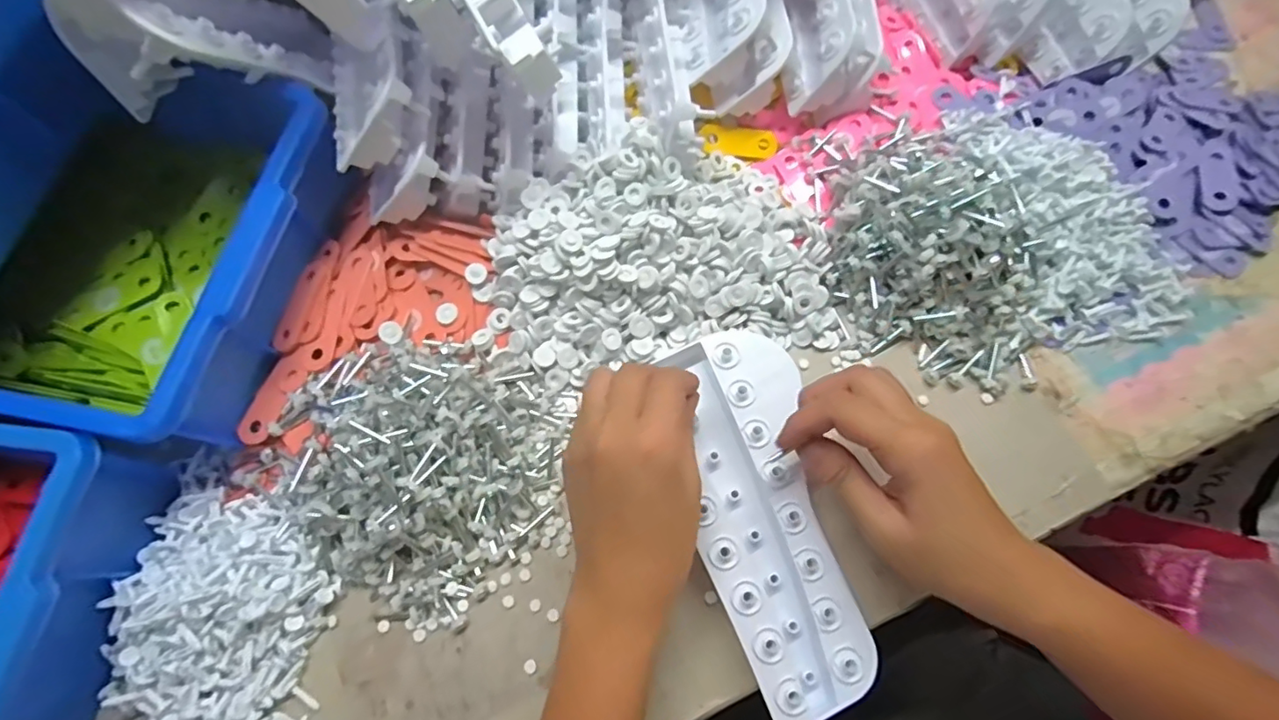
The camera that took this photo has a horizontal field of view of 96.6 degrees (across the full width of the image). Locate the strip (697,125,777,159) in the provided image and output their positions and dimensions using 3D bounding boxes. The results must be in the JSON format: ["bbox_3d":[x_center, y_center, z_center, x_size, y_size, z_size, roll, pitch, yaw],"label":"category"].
[{"bbox_3d":[0.079,-0.175,0.456,0.063,0.006,0.025,1,83,-8],"label":"strip"}]

